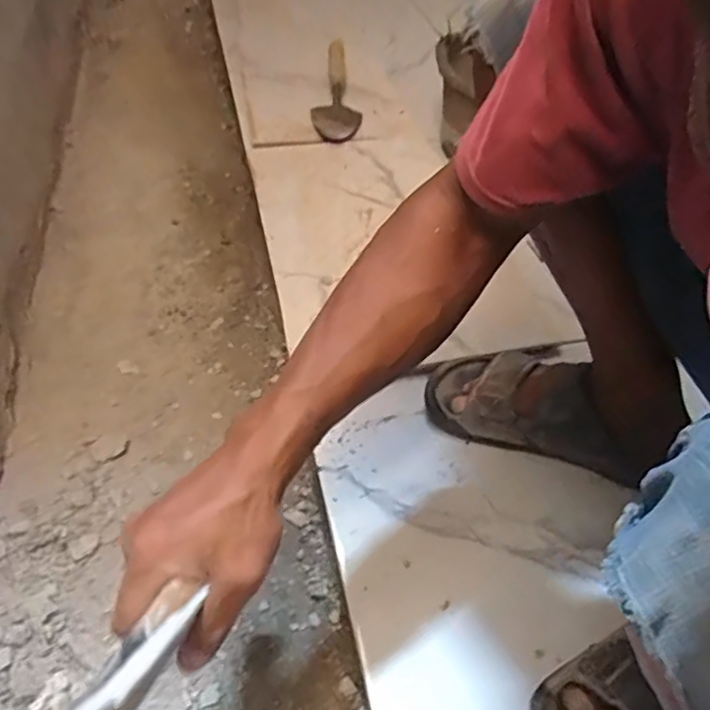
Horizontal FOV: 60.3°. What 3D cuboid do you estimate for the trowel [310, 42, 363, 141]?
[{"bbox_3d":[-0.034,-0.470,1.099,0.084,0.034,0.285,2,59,-4],"label":"trowel"}]

